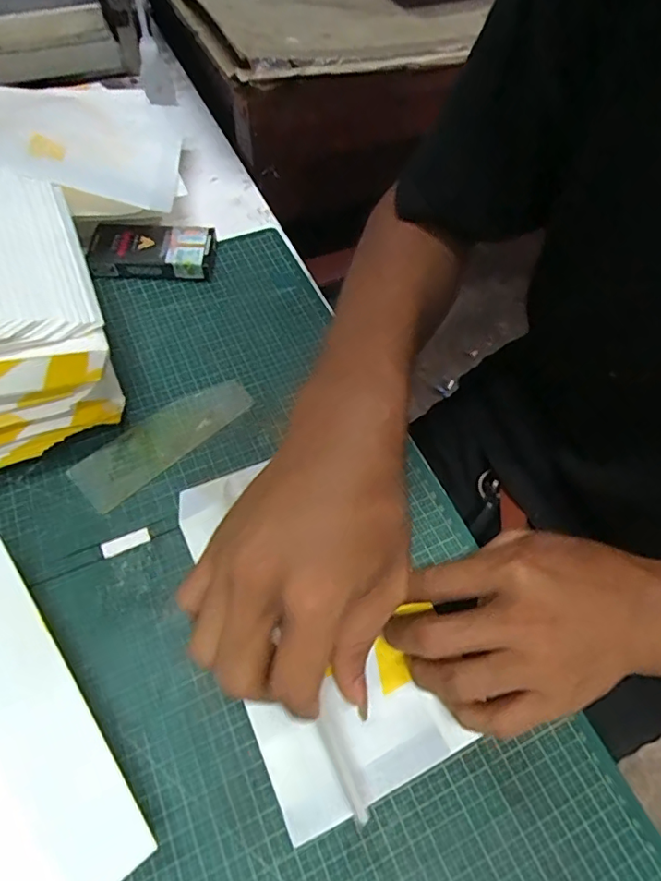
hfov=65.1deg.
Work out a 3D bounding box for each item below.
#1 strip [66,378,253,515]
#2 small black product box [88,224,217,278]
[{"bbox_3d":[-0.111,-0.004,0.348,0.123,0.004,0.040,-40,69,-23],"label":"strip"},{"bbox_3d":[-0.144,-0.154,0.417,0.096,0.022,0.048,-1,59,-4],"label":"small black product box"}]

